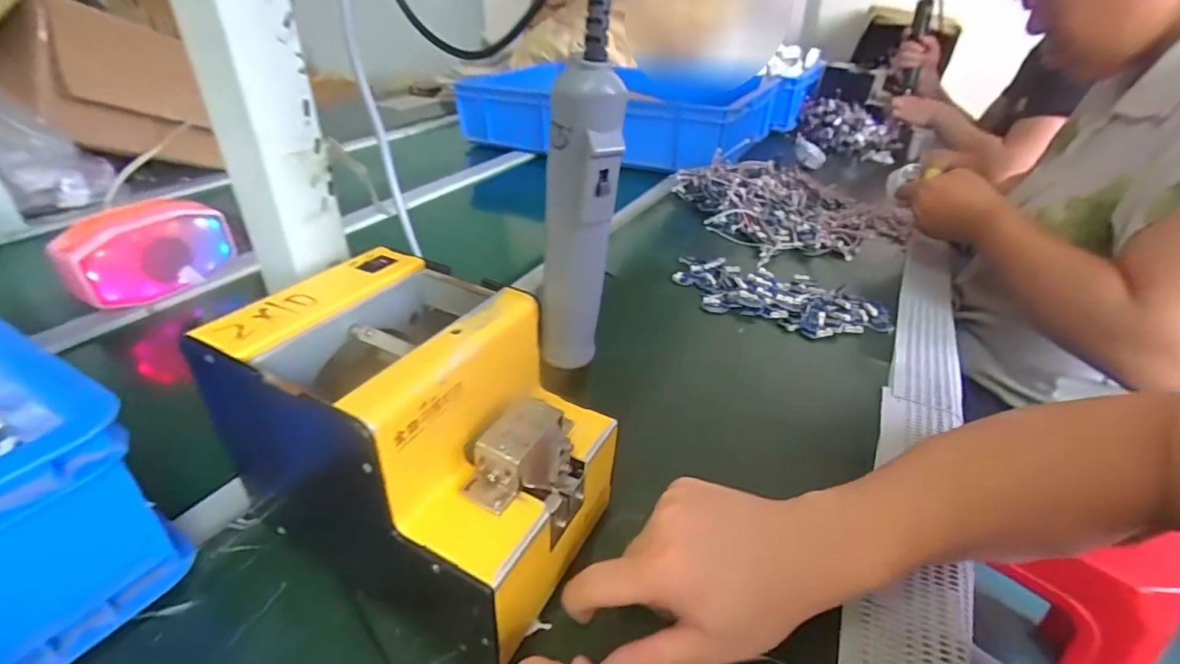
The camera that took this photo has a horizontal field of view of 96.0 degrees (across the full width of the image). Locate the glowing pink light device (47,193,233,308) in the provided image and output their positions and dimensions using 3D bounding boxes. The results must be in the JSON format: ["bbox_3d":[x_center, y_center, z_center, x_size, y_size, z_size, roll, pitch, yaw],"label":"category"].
[{"bbox_3d":[-0.462,-0.084,0.558,0.042,0.091,0.140,26,40,32],"label":"glowing pink light device"}]

